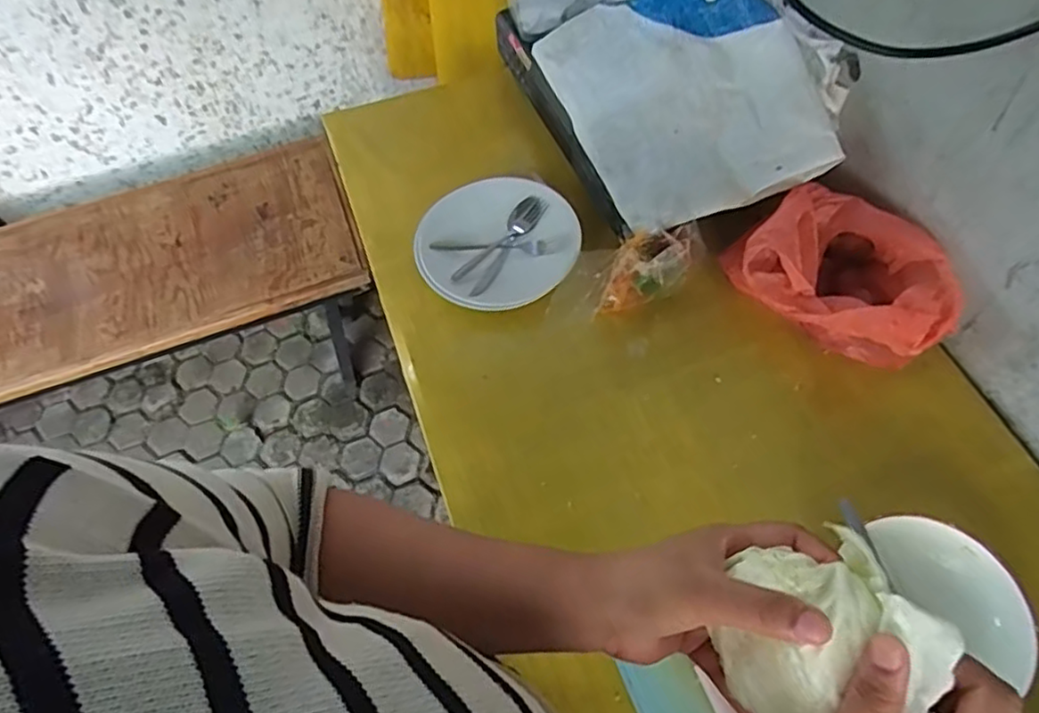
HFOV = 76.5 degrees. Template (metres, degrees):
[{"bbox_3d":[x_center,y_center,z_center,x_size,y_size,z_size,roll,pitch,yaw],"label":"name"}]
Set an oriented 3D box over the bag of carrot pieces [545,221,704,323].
[{"bbox_3d":[0.123,-0.095,0.772,0.188,0.092,0.053,-14,60,-3],"label":"bag of carrot pieces"}]

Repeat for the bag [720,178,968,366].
[{"bbox_3d":[0.369,-0.097,0.762,0.232,0.090,0.158,31,67,20],"label":"bag"}]

